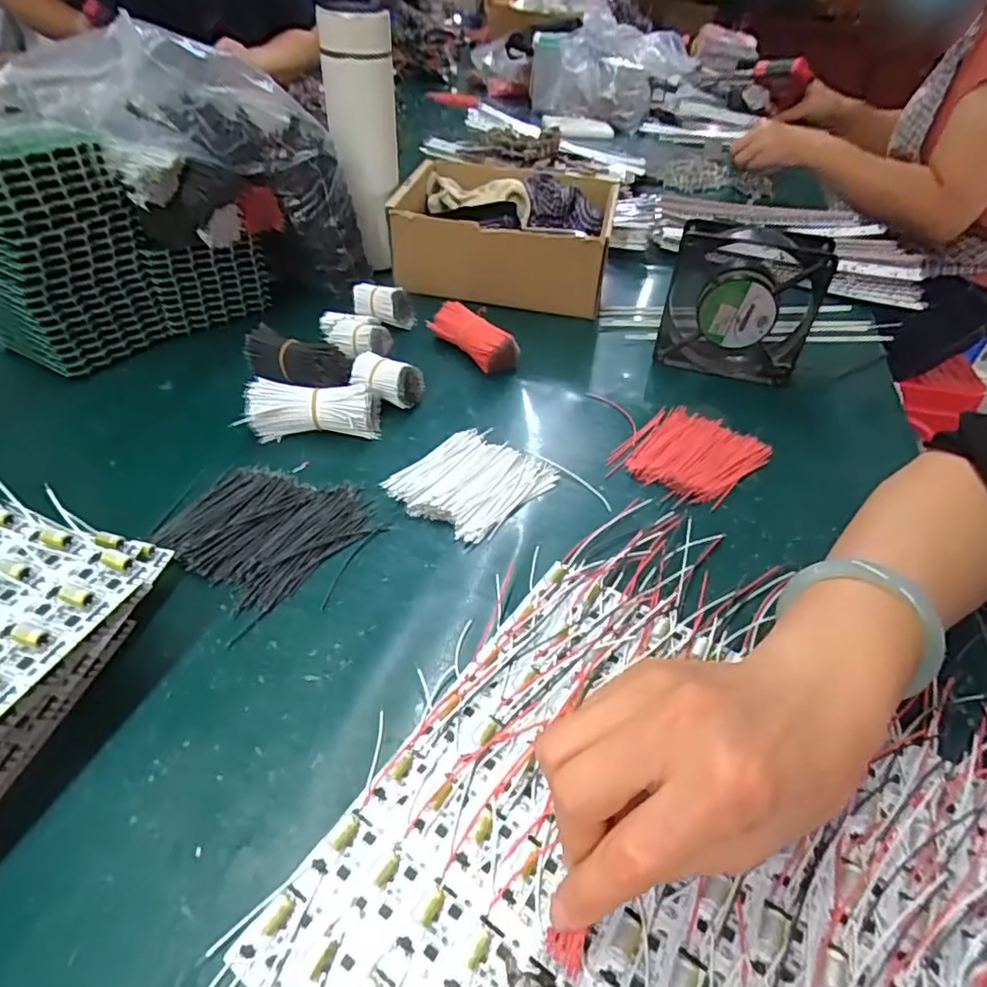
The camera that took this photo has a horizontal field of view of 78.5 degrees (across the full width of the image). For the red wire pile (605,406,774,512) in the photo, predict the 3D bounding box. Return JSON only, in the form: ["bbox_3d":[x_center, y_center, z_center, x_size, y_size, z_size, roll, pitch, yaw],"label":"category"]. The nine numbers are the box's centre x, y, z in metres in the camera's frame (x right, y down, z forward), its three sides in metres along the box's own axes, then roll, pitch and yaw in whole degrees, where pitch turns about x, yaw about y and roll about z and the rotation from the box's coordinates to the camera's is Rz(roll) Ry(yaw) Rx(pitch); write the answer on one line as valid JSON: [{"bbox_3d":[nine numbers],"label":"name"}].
[{"bbox_3d":[0.147,-0.031,0.454,0.085,0.009,0.109,35,50,28],"label":"red wire pile"}]

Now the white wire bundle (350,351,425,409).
[{"bbox_3d":[-0.086,-0.088,0.480,0.053,0.034,0.031,12,43,7],"label":"white wire bundle"}]

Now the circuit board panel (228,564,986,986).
[{"bbox_3d":[0.086,0.161,0.238,0.279,0.014,0.235,26,46,21],"label":"circuit board panel"}]

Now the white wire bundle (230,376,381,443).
[{"bbox_3d":[-0.132,-0.063,0.444,0.094,0.030,0.038,-5,43,-11],"label":"white wire bundle"}]

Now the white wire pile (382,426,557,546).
[{"bbox_3d":[-0.014,-0.011,0.419,0.083,0.008,0.099,32,49,26],"label":"white wire pile"}]

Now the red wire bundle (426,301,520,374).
[{"bbox_3d":[-0.019,-0.140,0.538,0.088,0.036,0.034,31,48,25],"label":"red wire bundle"}]

